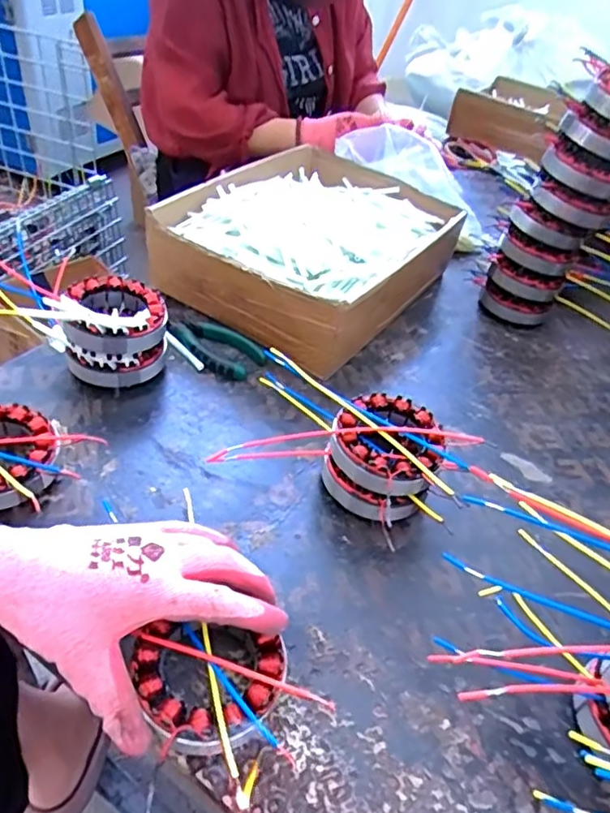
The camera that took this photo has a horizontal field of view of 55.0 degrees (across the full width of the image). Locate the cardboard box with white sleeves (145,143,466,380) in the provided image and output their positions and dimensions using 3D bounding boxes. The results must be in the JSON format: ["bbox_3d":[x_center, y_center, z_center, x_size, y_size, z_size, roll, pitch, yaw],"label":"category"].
[{"bbox_3d":[0.020,-0.198,0.673,0.243,0.079,0.331,29,46,20],"label":"cardboard box with white sleeves"}]

